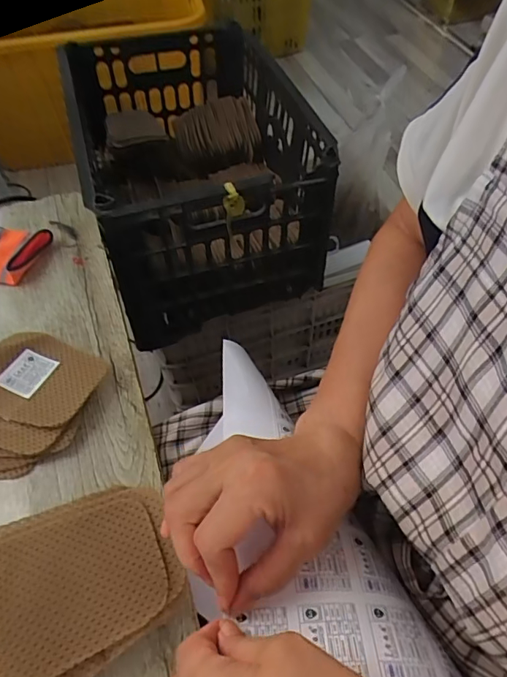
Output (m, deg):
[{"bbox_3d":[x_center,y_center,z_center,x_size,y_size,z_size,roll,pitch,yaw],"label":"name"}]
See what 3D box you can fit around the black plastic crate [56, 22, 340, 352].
[{"bbox_3d":[-0.107,-0.304,0.787,0.310,0.251,0.509,-16,55,-8],"label":"black plastic crate"}]

